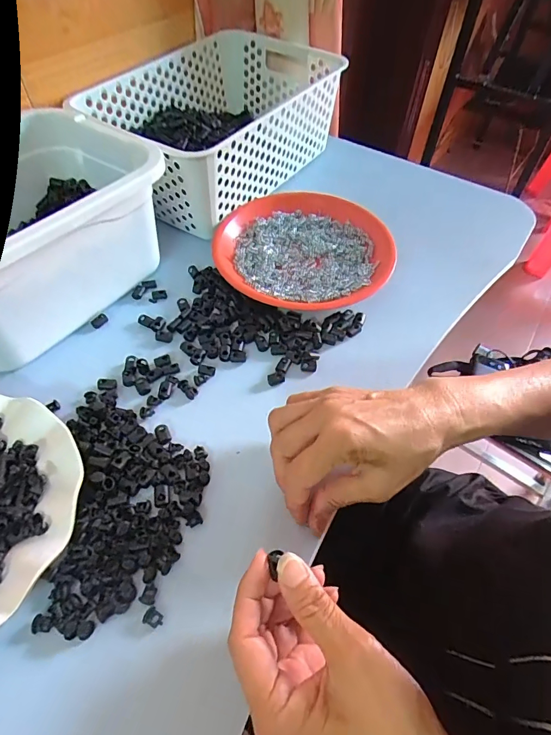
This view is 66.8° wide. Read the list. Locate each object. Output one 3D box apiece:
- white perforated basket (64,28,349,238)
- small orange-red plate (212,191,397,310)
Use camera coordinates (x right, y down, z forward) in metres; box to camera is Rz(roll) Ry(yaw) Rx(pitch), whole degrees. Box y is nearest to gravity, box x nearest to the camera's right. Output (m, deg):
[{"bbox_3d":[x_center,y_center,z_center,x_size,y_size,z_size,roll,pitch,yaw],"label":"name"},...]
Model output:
[{"bbox_3d":[-0.075,-0.321,0.537,0.201,0.104,0.312,31,55,18],"label":"white perforated basket"},{"bbox_3d":[0.026,-0.138,0.473,0.190,0.019,0.185,1,53,-1],"label":"small orange-red plate"}]

